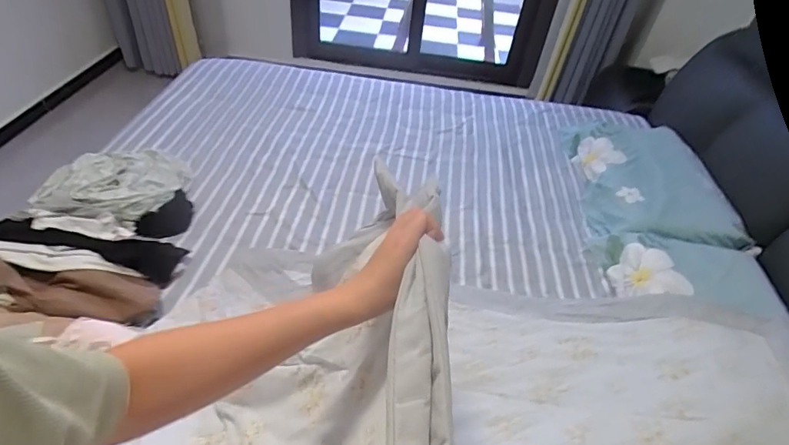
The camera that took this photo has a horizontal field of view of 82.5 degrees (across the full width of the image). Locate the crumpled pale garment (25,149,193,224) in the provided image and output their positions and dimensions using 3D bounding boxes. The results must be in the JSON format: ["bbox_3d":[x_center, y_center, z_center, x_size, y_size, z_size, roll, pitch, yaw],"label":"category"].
[{"bbox_3d":[-0.792,-0.108,1.264,0.407,0.074,0.335,-15,45,-25],"label":"crumpled pale garment"}]

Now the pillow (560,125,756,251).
[{"bbox_3d":[0.838,-0.157,1.529,0.419,0.134,0.677,8,40,0],"label":"pillow"}]

